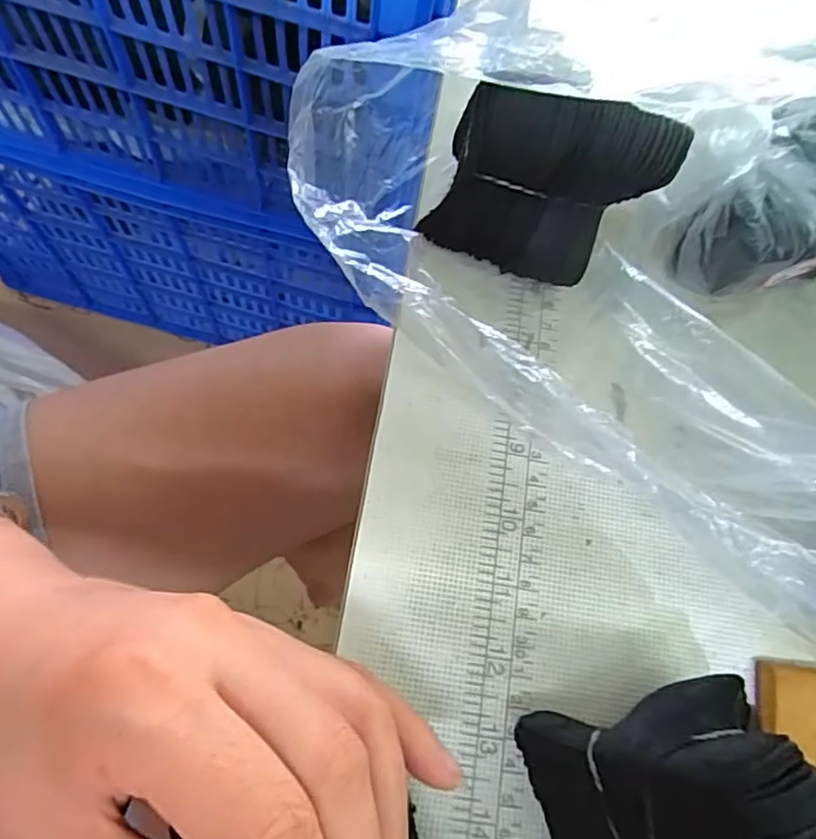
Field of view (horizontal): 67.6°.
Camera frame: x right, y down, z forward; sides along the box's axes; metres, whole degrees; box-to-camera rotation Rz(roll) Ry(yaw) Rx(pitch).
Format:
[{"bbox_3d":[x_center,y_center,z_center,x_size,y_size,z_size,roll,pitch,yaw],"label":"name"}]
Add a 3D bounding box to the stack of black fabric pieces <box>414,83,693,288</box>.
[{"bbox_3d":[0.050,-0.082,0.223,0.080,0.071,0.027,5,70,-5],"label":"stack of black fabric pieces"}]

